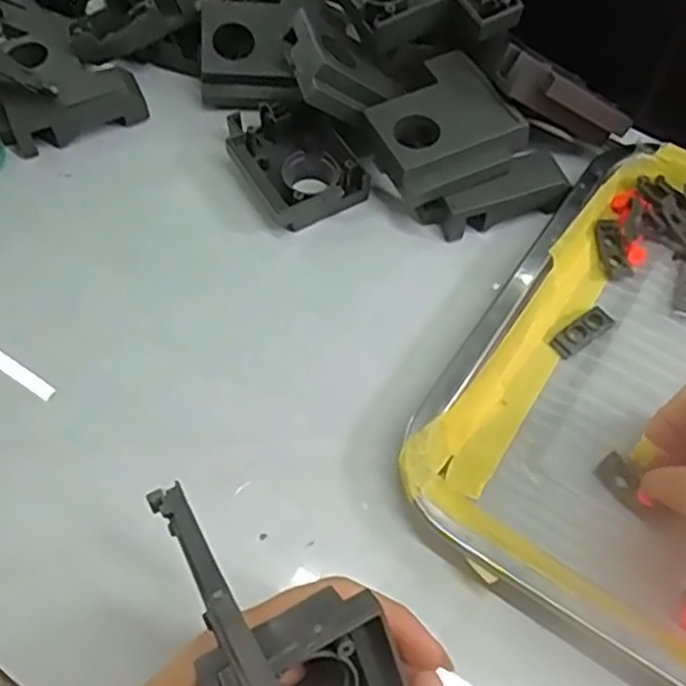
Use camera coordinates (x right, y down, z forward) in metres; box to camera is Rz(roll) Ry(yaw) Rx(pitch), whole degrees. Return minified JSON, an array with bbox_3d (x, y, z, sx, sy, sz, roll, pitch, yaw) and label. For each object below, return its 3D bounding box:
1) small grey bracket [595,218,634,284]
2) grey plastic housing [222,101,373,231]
[{"bbox_3d":[0.143,-0.050,0.386,0.014,0.004,0.038,-7,62,-3],"label":"small grey bracket"},{"bbox_3d":[-0.026,-0.102,0.405,0.060,0.023,0.076,-27,65,-13],"label":"grey plastic housing"}]

